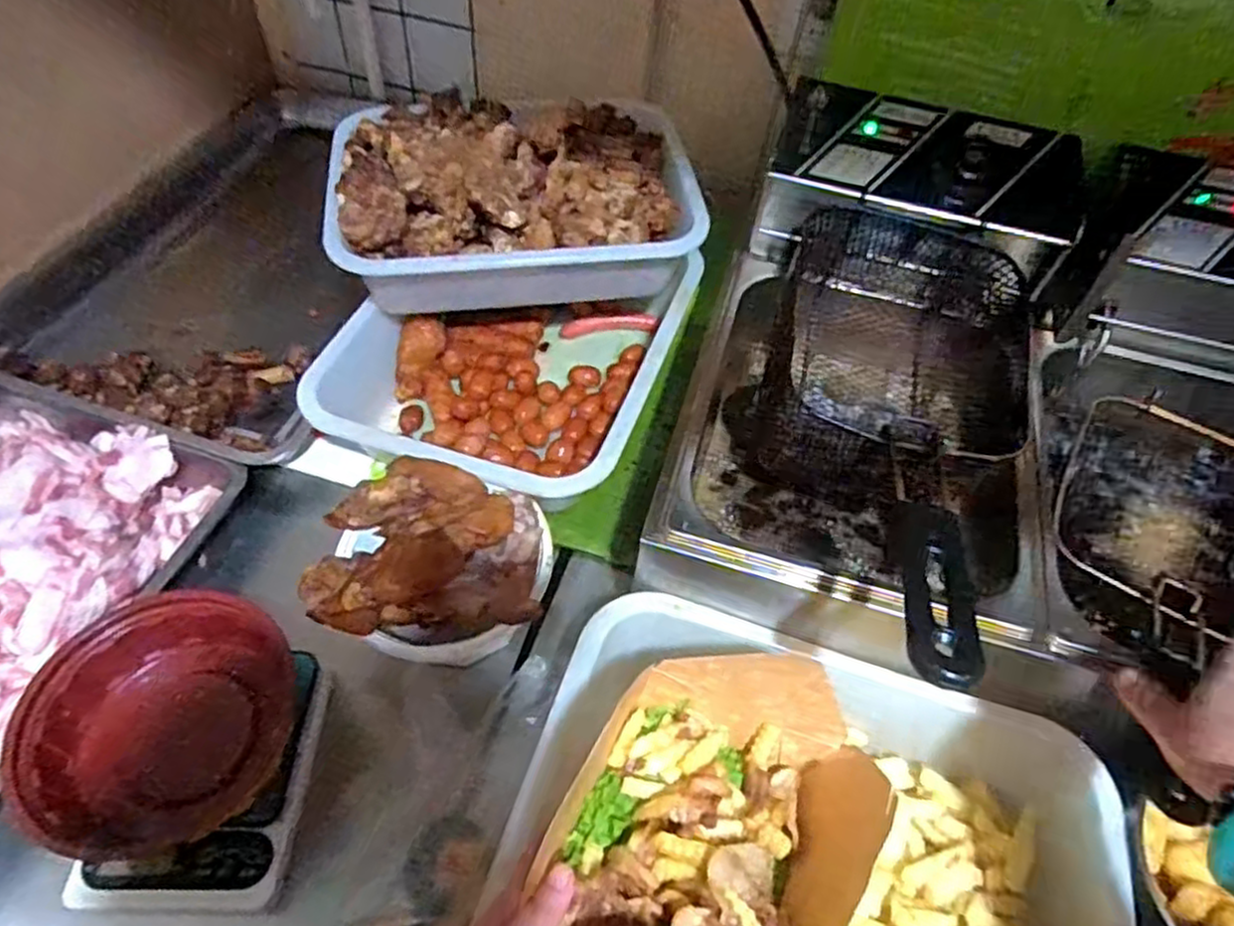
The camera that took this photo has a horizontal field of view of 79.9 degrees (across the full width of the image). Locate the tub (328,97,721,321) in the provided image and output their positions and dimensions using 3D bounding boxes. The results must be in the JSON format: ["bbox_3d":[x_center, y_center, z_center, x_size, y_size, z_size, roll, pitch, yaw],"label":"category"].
[{"bbox_3d":[-0.105,-0.266,0.750,0.352,0.127,0.234,-7,55,-11],"label":"tub"}]

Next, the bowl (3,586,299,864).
[{"bbox_3d":[-0.326,0.181,0.528,0.164,0.049,0.178,3,54,-4],"label":"bowl"}]

